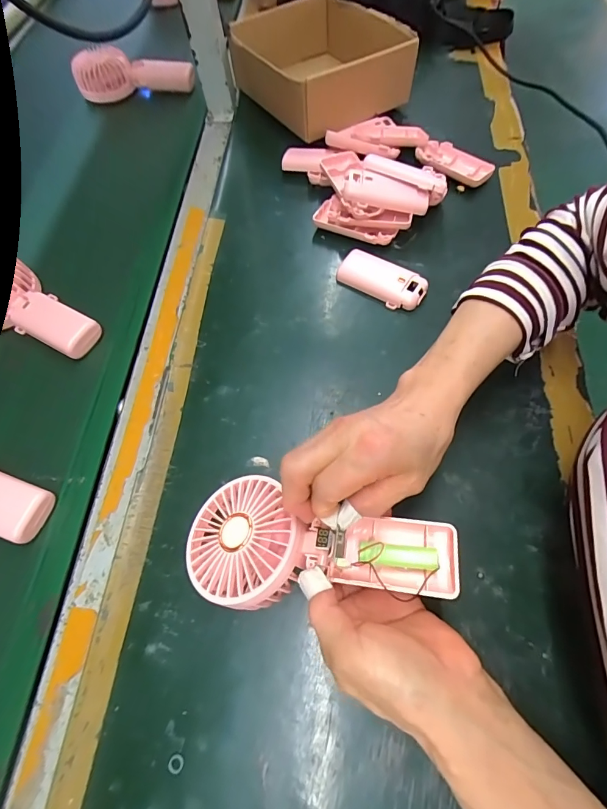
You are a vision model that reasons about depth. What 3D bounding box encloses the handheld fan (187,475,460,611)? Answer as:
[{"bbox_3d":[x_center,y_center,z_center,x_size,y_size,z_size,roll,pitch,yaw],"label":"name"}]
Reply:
[{"bbox_3d":[0.007,0.095,0.264,0.178,0.039,0.081,2,64,12],"label":"handheld fan"}]

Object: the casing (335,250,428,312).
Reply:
[{"bbox_3d":[0.083,-0.132,0.416,0.092,0.018,0.039,33,70,17],"label":"casing"}]

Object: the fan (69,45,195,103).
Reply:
[{"bbox_3d":[-0.262,-0.519,0.610,0.180,0.056,0.041,0,64,3],"label":"fan"}]

